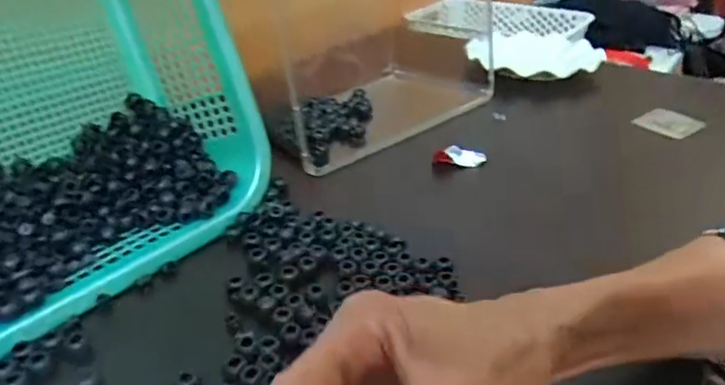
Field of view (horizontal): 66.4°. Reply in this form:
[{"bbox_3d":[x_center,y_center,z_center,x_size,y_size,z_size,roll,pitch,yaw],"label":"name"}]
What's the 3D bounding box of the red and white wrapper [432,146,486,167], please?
[{"bbox_3d":[0.099,-0.037,0.561,0.054,0.023,0.008,-2,31,1],"label":"red and white wrapper"}]

